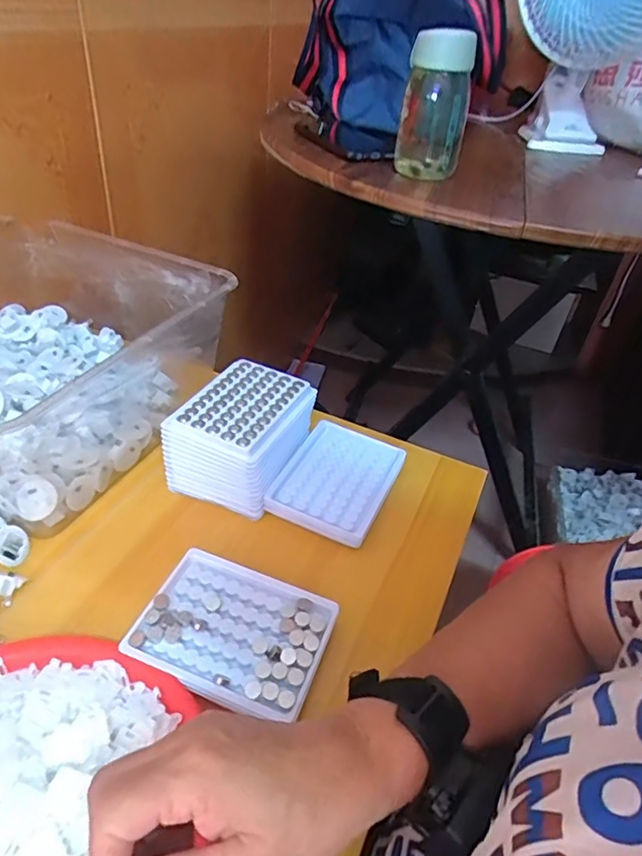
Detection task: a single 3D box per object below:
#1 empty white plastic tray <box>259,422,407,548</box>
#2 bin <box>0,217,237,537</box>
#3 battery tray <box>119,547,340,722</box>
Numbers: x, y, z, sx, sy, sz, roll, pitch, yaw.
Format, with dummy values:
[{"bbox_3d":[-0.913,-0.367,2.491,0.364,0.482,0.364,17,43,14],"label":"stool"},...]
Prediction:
[{"bbox_3d":[0.018,0.047,0.538,0.096,0.017,0.130,19,40,14],"label":"empty white plastic tray"},{"bbox_3d":[-0.283,-0.088,0.560,0.300,0.132,0.293,25,42,20],"label":"bin"},{"bbox_3d":[-0.062,0.146,0.402,0.129,0.011,0.096,18,40,12],"label":"battery tray"}]

